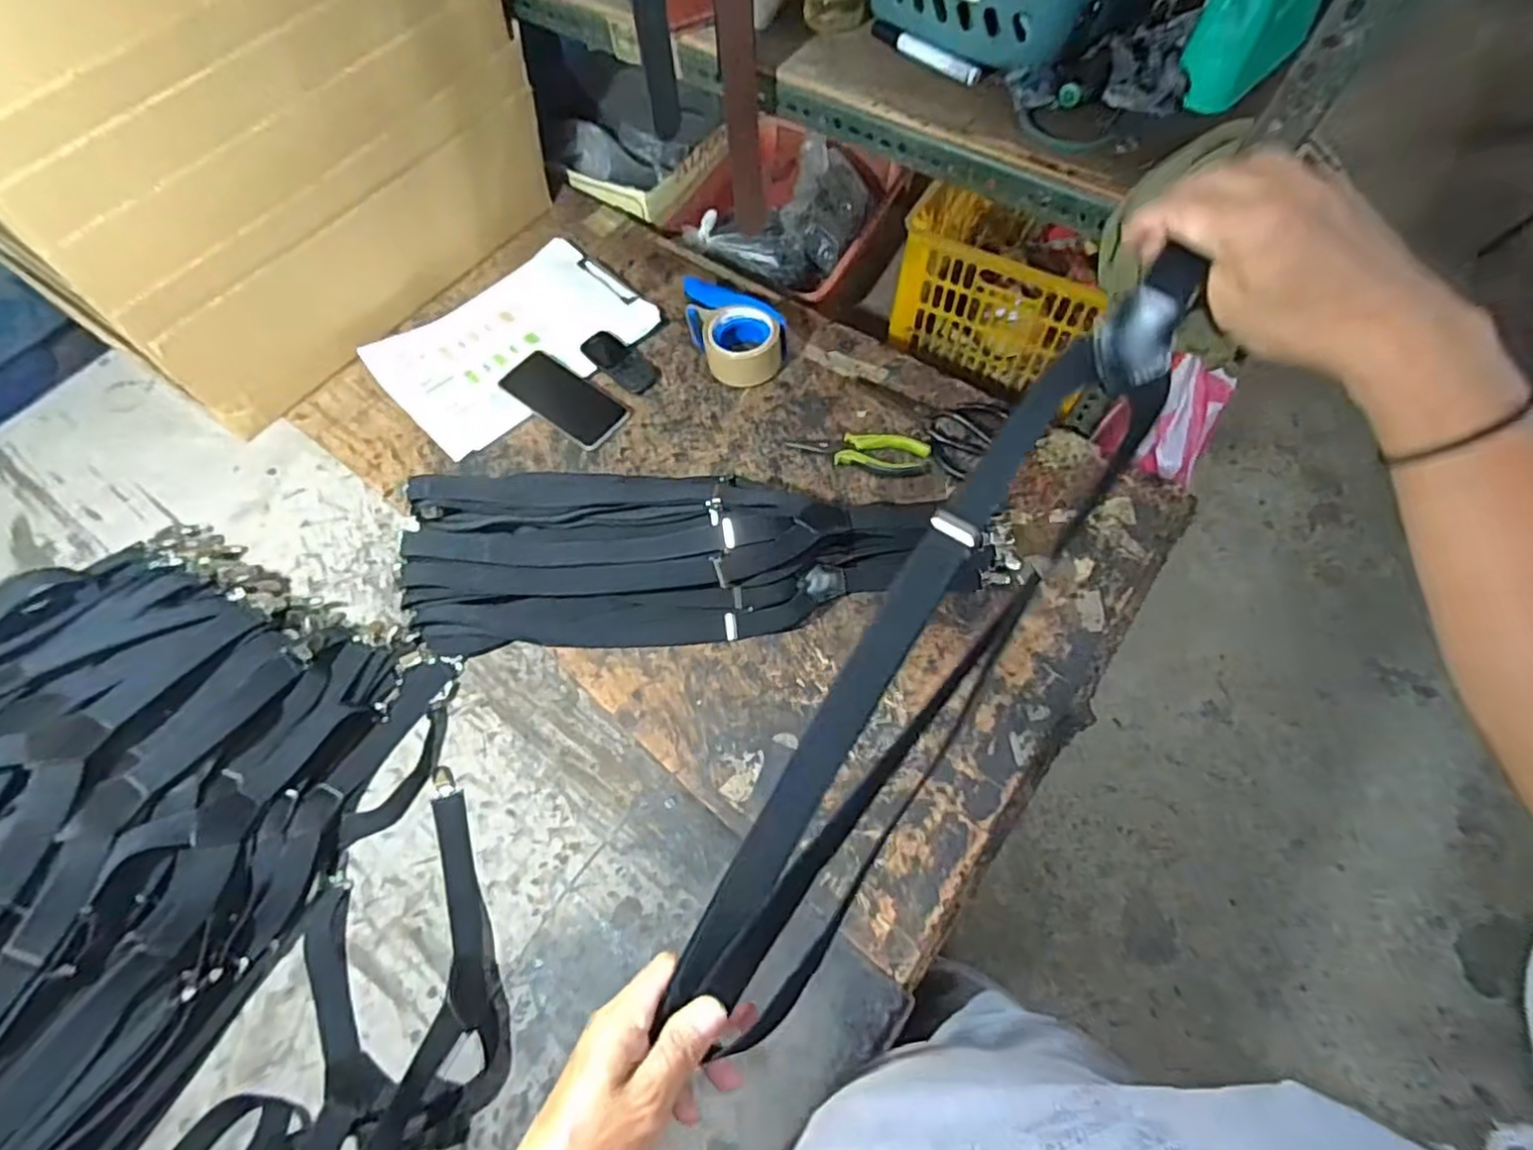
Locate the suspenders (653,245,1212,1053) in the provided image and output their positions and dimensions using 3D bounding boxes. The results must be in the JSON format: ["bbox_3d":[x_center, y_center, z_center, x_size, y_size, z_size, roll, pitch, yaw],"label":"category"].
[{"bbox_3d":[0.097,0.038,0.379,0.069,0.035,0.477,33,90,18],"label":"suspenders"}]

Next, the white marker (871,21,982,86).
[{"bbox_3d":[0.158,-0.525,0.699,0.013,0.018,0.138,-41,70,-18],"label":"white marker"}]

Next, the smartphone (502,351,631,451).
[{"bbox_3d":[-0.257,-0.223,0.877,0.171,0.010,0.076,34,69,18],"label":"smartphone"}]

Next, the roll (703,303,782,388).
[{"bbox_3d":[-0.030,-0.298,0.887,0.094,0.053,0.097,-1,63,2],"label":"roll"}]

